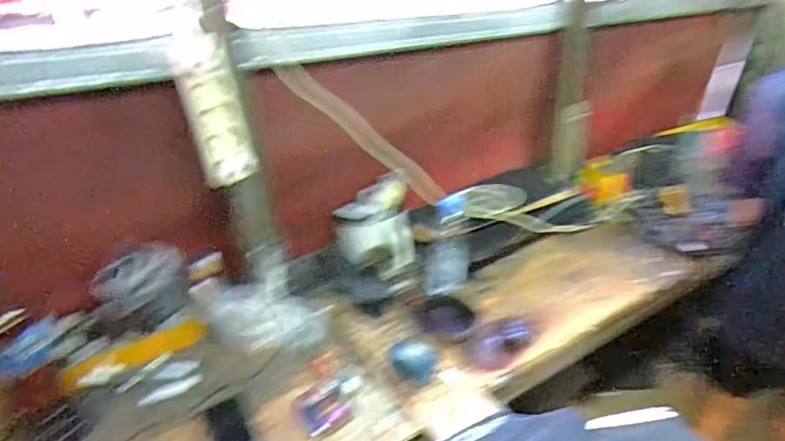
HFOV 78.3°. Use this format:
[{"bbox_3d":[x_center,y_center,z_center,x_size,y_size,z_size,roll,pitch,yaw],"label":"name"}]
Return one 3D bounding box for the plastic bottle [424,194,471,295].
[{"bbox_3d":[0.128,0.042,1.113,0.100,0.220,0.107,2,29,7],"label":"plastic bottle"}]

